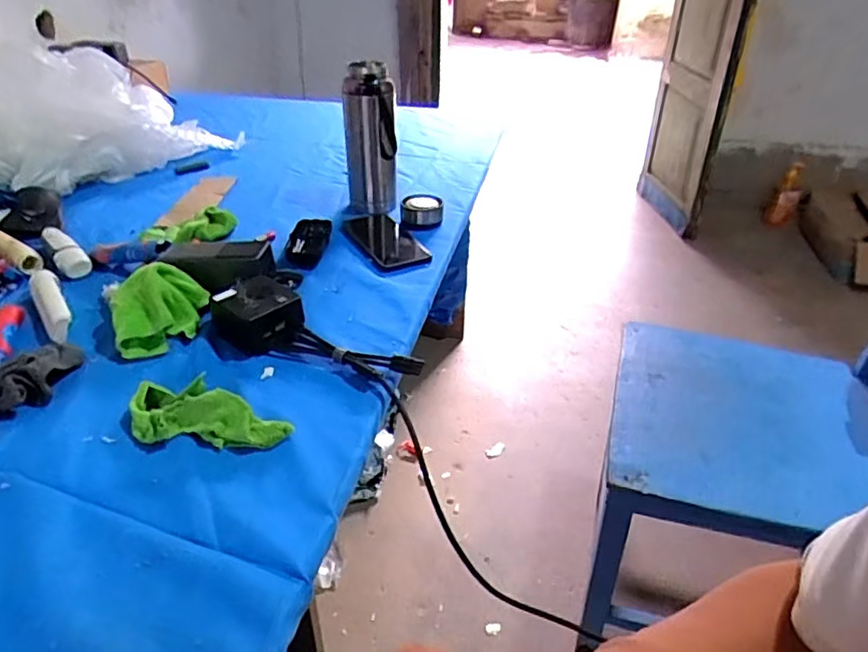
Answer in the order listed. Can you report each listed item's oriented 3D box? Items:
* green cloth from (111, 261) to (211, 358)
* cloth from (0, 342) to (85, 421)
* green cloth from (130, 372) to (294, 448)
[{"bbox_3d":[-0.307,-0.018,0.659,0.088,0.031,0.113,21,58,-20],"label":"green cloth"},{"bbox_3d":[-0.402,0.042,0.589,0.091,0.030,0.089,-21,42,-32],"label":"cloth"},{"bbox_3d":[-0.209,0.080,0.541,0.159,0.038,0.059,7,36,7],"label":"green cloth"}]

